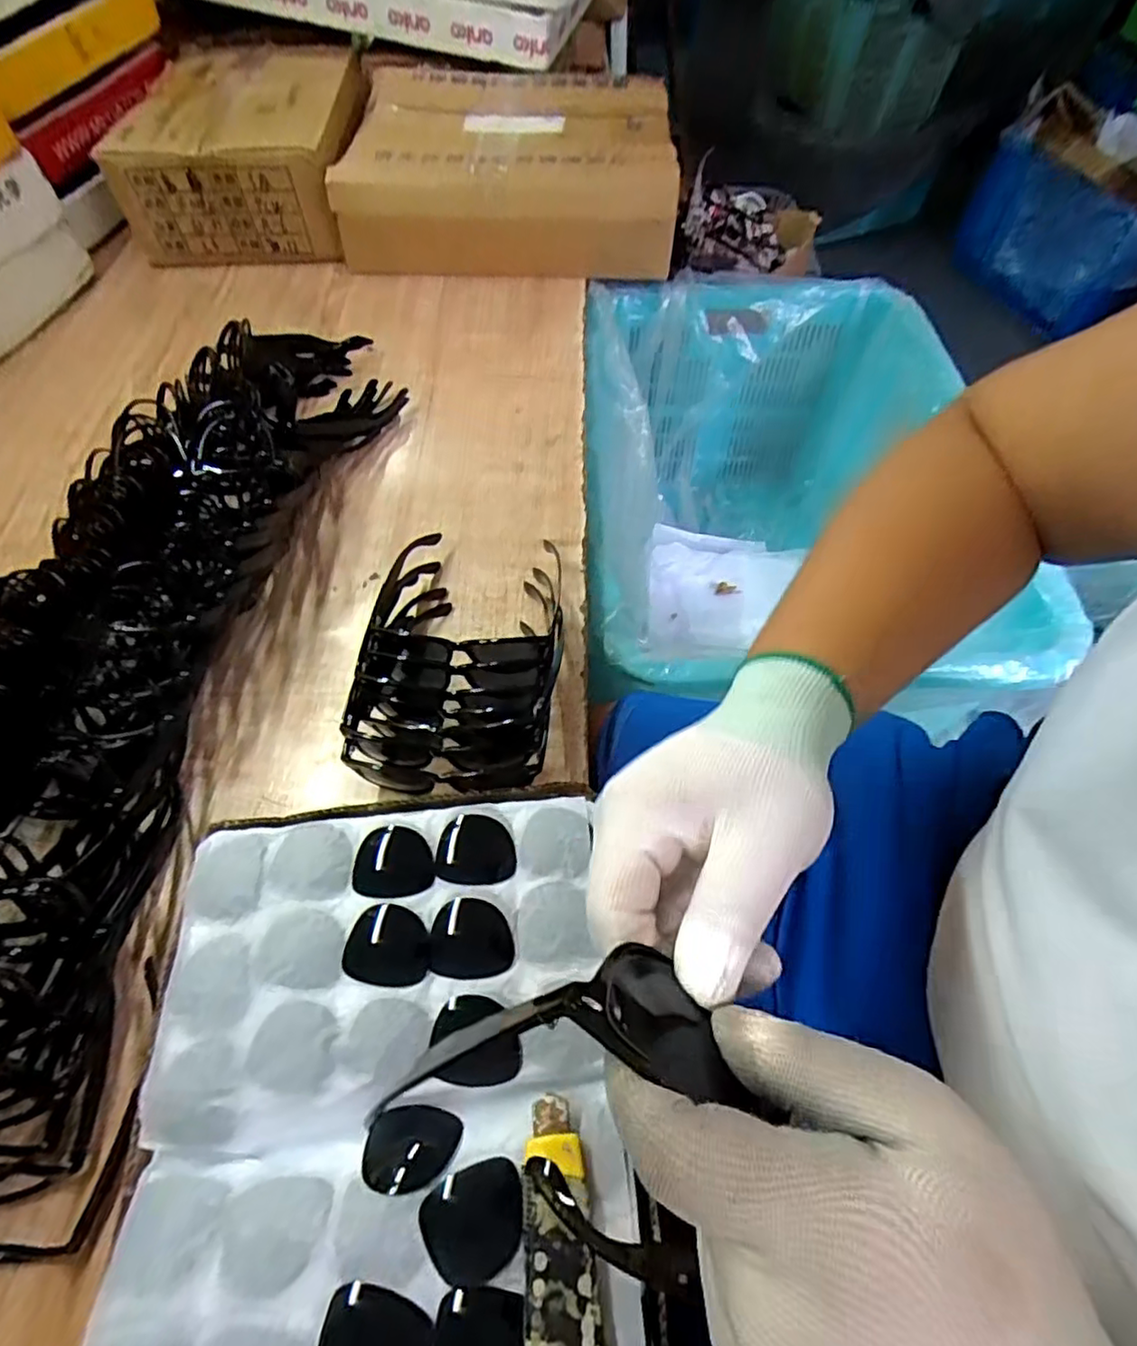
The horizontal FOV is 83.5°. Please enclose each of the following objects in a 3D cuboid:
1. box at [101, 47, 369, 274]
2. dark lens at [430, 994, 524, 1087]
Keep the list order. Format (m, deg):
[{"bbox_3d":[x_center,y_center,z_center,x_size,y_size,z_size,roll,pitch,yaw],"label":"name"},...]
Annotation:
[{"bbox_3d":[-0.443,-0.731,0.894,0.293,0.143,0.328,3,60,2],"label":"box"},{"bbox_3d":[-0.053,0.215,0.372,0.052,0.012,0.044,9,60,5],"label":"dark lens"}]

